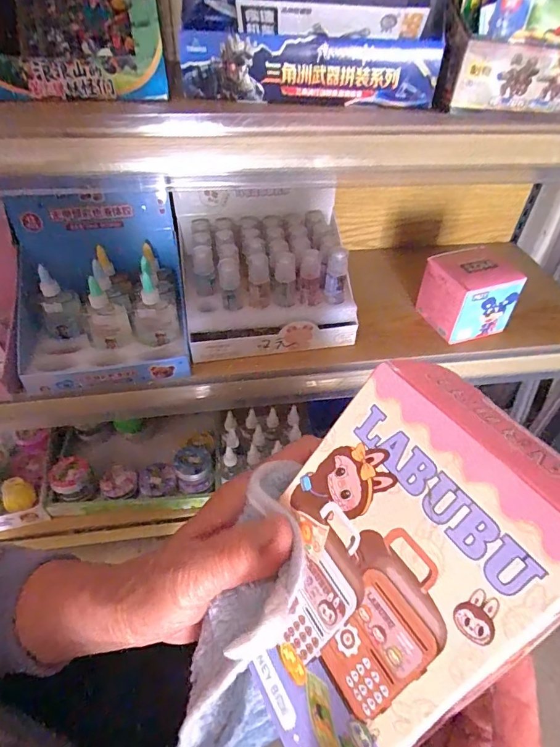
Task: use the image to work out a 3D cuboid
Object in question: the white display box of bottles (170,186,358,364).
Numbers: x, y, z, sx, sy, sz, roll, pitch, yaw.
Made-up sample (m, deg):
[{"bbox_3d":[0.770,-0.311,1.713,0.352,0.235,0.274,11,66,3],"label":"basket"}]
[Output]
[{"bbox_3d":[-0.021,-0.130,0.585,0.216,0.147,0.164,-4,45,-7],"label":"white display box of bottles"}]

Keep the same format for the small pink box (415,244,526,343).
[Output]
[{"bbox_3d":[0.261,-0.109,0.615,0.102,0.104,0.088,-11,46,-13],"label":"small pink box"}]

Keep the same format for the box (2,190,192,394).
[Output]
[{"bbox_3d":[-0.220,-0.103,0.529,0.195,0.167,0.156,-7,45,-9],"label":"box"}]

